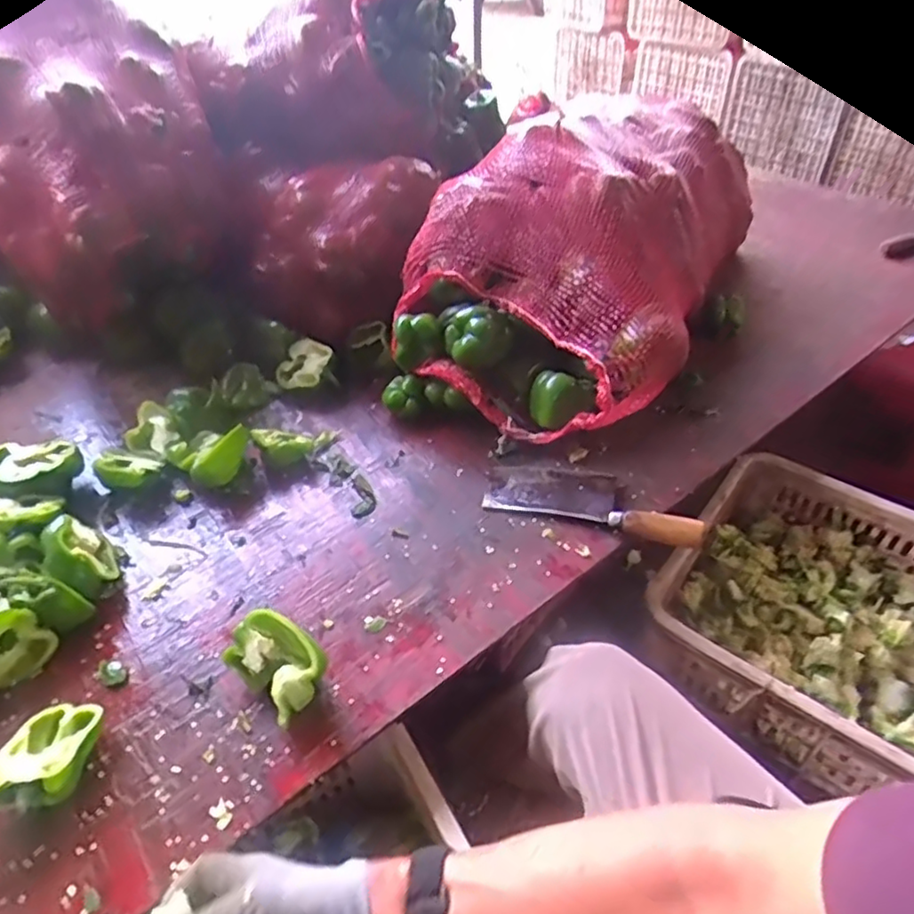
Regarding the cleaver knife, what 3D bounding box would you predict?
[{"bbox_3d":[0.158,0.046,0.763,0.248,0.032,0.089,12,43,16],"label":"cleaver knife"}]

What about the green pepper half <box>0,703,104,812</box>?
[{"bbox_3d":[-0.344,0.249,0.544,0.065,0.049,0.088,-2,41,1],"label":"green pepper half"}]

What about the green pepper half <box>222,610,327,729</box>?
[{"bbox_3d":[-0.162,0.188,0.589,0.096,0.070,0.056,30,50,31],"label":"green pepper half"}]

